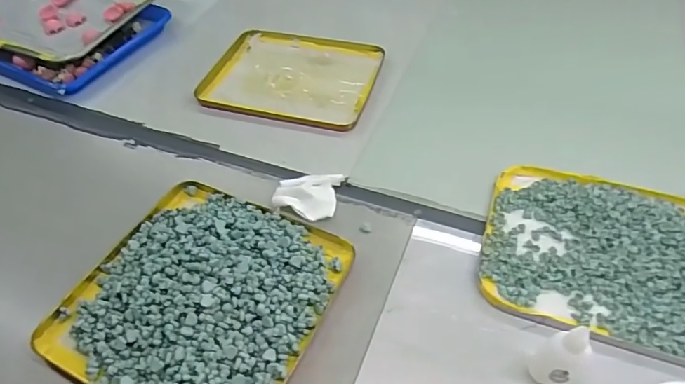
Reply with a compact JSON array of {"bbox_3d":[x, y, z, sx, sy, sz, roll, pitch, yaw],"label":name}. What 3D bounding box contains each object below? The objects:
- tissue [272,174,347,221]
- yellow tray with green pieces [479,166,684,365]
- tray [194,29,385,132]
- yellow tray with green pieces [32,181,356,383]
[{"bbox_3d":[-0.042,0.002,0.587,0.075,0.012,0.075,10,50,11],"label":"tissue"},{"bbox_3d":[0.292,0.064,0.509,0.274,0.020,0.204,14,50,14],"label":"yellow tray with green pieces"},{"bbox_3d":[-0.075,-0.180,0.757,0.249,0.013,0.206,12,50,13],"label":"tray"},{"bbox_3d":[-0.140,0.099,0.488,0.242,0.037,0.238,19,52,18],"label":"yellow tray with green pieces"}]

